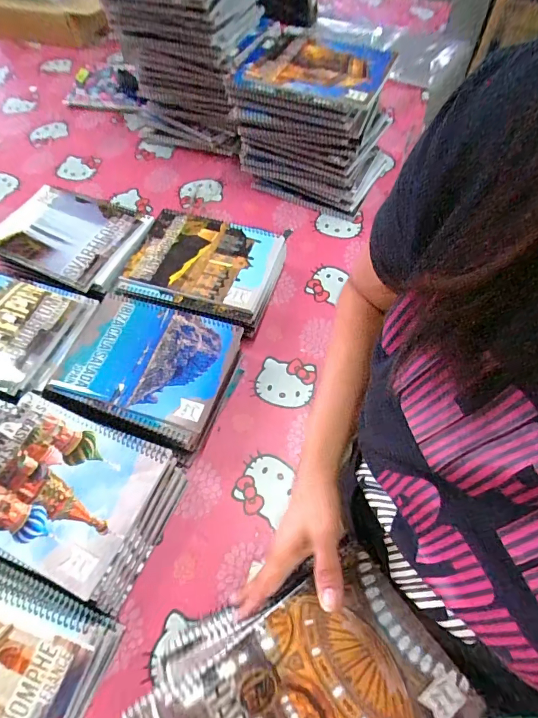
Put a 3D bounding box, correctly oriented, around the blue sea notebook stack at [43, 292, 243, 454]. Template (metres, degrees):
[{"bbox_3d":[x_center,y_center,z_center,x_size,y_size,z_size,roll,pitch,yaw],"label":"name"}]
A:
[{"bbox_3d":[-0.154,0.009,0.545,0.216,0.064,0.168,18,62,12],"label":"blue sea notebook stack"}]

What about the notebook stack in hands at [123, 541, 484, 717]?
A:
[{"bbox_3d":[0.019,0.286,0.335,0.243,0.059,0.171,-26,62,-12],"label":"notebook stack in hands"}]

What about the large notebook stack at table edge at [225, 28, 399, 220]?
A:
[{"bbox_3d":[0.073,-0.402,0.700,0.238,0.182,0.184,23,63,14],"label":"large notebook stack at table edge"}]

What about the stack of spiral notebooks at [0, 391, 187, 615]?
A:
[{"bbox_3d":[-0.226,0.150,0.468,0.219,0.064,0.164,18,62,12],"label":"stack of spiral notebooks"}]

